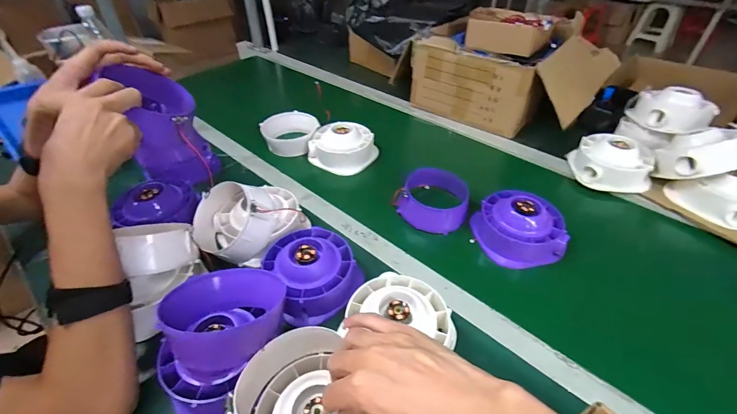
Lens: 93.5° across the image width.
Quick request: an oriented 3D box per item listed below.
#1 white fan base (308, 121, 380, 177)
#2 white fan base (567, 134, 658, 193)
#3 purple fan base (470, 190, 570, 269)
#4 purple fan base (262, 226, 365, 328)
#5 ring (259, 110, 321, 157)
[{"bbox_3d":[-0.054,-0.135,0.772,0.120,0.080,0.111,24,46,23],"label":"white fan base"},{"bbox_3d":[0.491,-0.093,0.695,0.136,0.074,0.111,10,42,9],"label":"white fan base"},{"bbox_3d":[0.255,0.036,0.587,0.110,0.087,0.141,-26,49,-28],"label":"purple fan base"},{"bbox_3d":[-0.082,0.091,0.506,0.123,0.065,0.155,-22,47,-24],"label":"purple fan base"},{"bbox_3d":[-0.179,-0.169,0.801,0.122,0.056,0.119,1,42,-1],"label":"ring"}]

